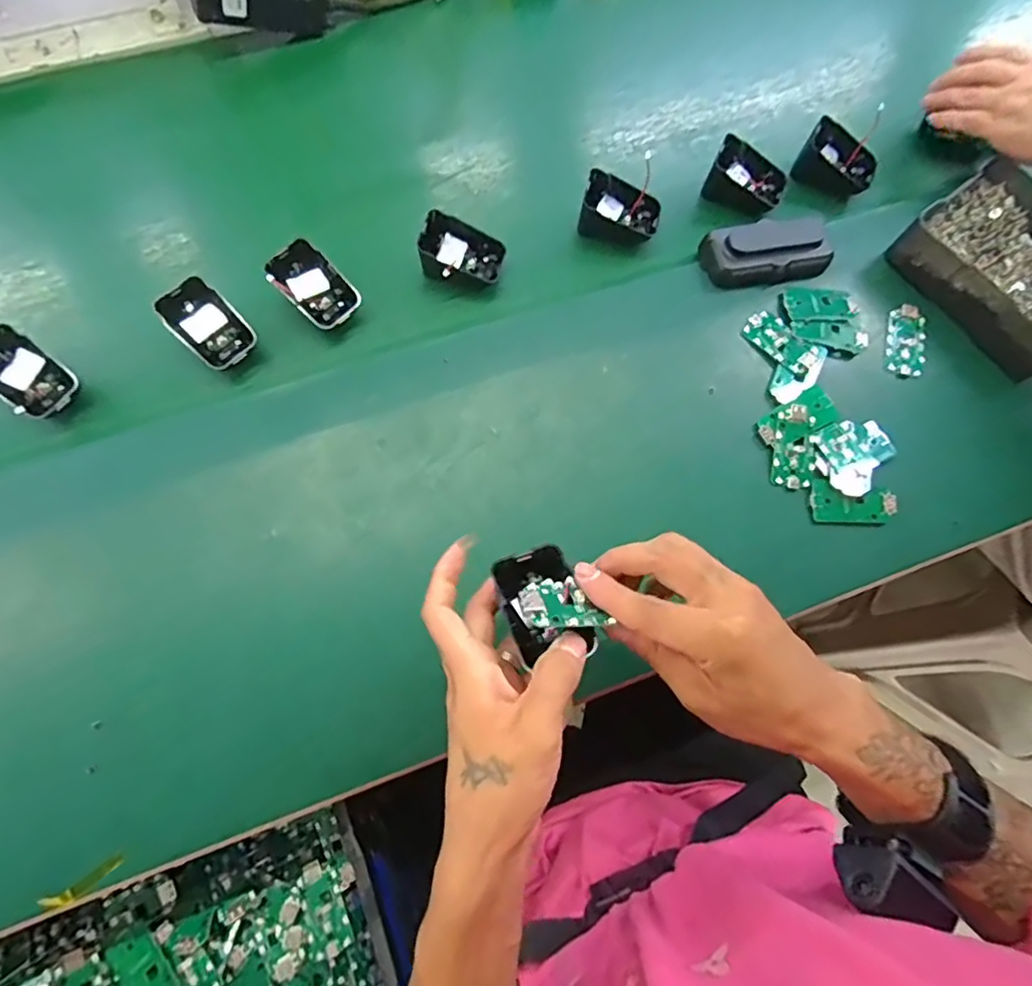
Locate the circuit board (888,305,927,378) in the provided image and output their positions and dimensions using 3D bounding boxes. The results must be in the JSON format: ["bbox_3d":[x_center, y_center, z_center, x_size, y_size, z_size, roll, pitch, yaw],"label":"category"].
[{"bbox_3d":[0.327,-0.127,0.492,0.033,0.010,0.066,7,75,4],"label":"circuit board"}]

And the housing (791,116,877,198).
[{"bbox_3d":[0.294,-0.301,0.534,0.066,0.041,0.049,33,78,10],"label":"housing"}]

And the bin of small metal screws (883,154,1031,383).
[{"bbox_3d":[0.415,-0.188,0.492,0.123,0.045,0.158,-37,77,-8],"label":"bin of small metal screws"}]

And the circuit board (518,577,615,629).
[{"bbox_3d":[0.023,0.058,0.311,0.043,0.004,0.032,-1,38,-20],"label":"circuit board"}]

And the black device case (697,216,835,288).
[{"bbox_3d":[0.211,-0.205,0.493,0.104,0.023,0.053,-10,75,-1],"label":"black device case"}]

